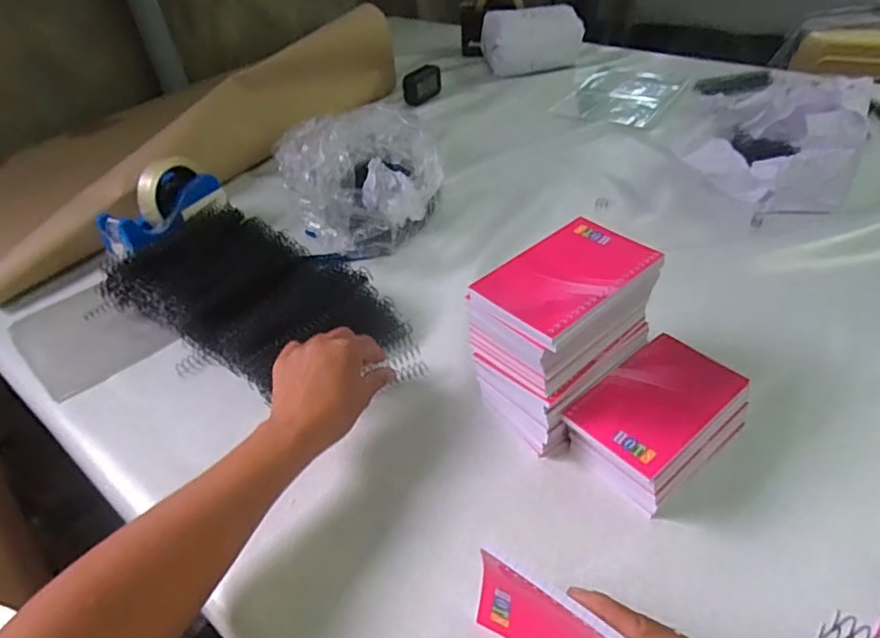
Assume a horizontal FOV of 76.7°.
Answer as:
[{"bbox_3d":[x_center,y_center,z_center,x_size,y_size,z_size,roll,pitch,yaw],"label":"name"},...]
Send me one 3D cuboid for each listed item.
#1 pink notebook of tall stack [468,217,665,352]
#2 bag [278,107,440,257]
[{"bbox_3d":[0.094,-0.031,0.413,0.134,0.013,0.077,-33,48,-27],"label":"pink notebook of tall stack"},{"bbox_3d":[-0.087,-0.154,0.685,0.184,0.128,0.152,-12,42,-7],"label":"bag"}]

